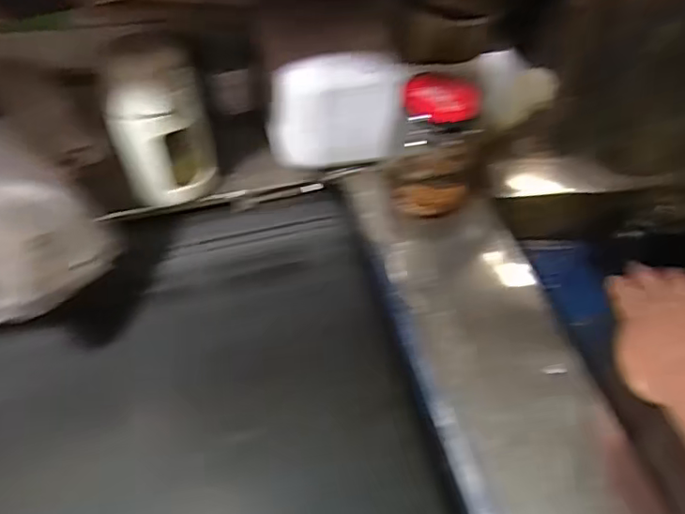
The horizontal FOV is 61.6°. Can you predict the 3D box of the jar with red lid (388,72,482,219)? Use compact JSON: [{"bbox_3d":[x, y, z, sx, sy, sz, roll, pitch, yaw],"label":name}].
[{"bbox_3d":[0.088,-0.106,0.544,0.077,0.137,0.070,1,53,-2],"label":"jar with red lid"}]

